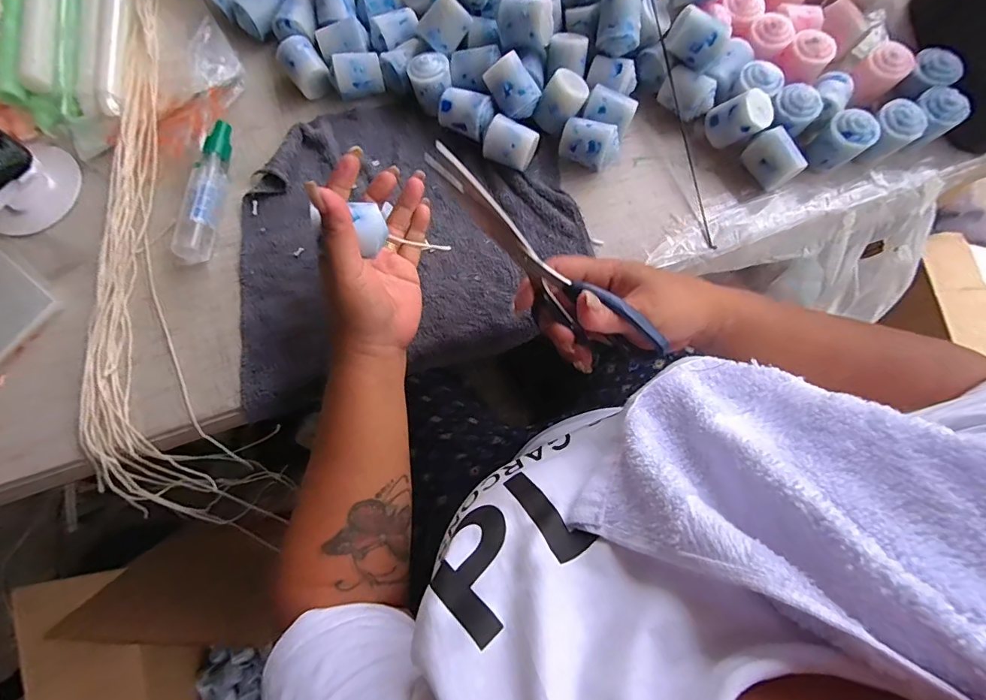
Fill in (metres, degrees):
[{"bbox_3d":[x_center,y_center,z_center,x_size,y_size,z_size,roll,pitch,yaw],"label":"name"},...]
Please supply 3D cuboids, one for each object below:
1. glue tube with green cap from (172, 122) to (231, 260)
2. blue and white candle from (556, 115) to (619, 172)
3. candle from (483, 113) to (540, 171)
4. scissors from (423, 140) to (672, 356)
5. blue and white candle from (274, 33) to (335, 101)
[{"bbox_3d":[-0.261,-0.147,0.400,0.030,0.026,0.134,5,77,3],"label":"glue tube with green cap"},{"bbox_3d":[0.086,-0.185,0.398,0.050,0.041,0.032,34,80,8],"label":"blue and white candle"},{"bbox_3d":[0.016,-0.184,0.398,0.044,0.031,0.032,25,79,7],"label":"candle"},{"bbox_3d":[0.029,-0.055,0.280,0.175,0.056,0.013,40,67,-10],"label":"scissors"},{"bbox_3d":[-0.179,-0.269,0.422,0.035,0.035,0.043,-33,78,-6],"label":"blue and white candle"}]

